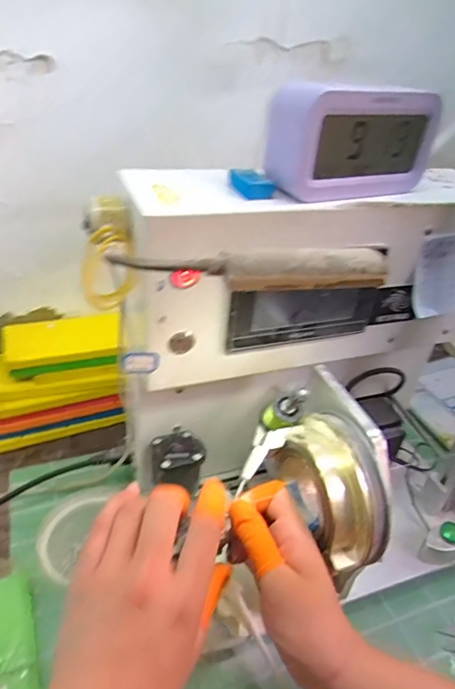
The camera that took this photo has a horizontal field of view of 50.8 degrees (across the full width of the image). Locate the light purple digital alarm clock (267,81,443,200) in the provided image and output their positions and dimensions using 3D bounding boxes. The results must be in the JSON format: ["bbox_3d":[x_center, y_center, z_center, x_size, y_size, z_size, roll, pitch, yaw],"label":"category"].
[{"bbox_3d":[0.101,-0.158,0.372,0.149,0.075,0.044,-18,42,-32],"label":"light purple digital alarm clock"}]

